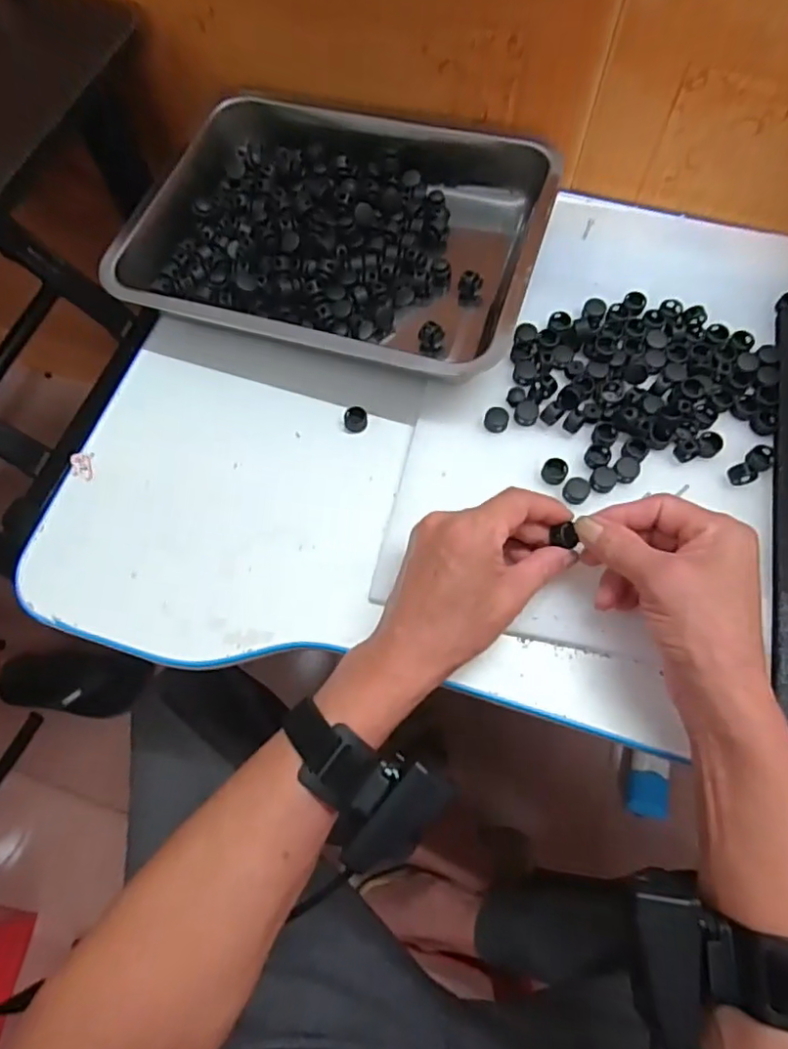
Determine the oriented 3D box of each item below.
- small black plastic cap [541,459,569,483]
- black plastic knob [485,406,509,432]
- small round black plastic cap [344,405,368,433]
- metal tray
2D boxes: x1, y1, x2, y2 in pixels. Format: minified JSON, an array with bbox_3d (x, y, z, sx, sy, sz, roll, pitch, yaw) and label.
[{"bbox_3d":[0.111,-0.037,0.421,0.017,0.004,0.018,0,68,1],"label":"small black plastic cap"},{"bbox_3d":[0.074,-0.075,0.436,0.017,0.006,0.017,19,69,8],"label":"black plastic knob"},{"bbox_3d":[-0.028,-0.078,0.451,0.017,0.010,0.016,0,68,1],"label":"small round black plastic cap"},{"bbox_3d":[-0.041,-0.244,0.483,0.312,0.042,0.253,18,69,8],"label":"metal tray"}]

